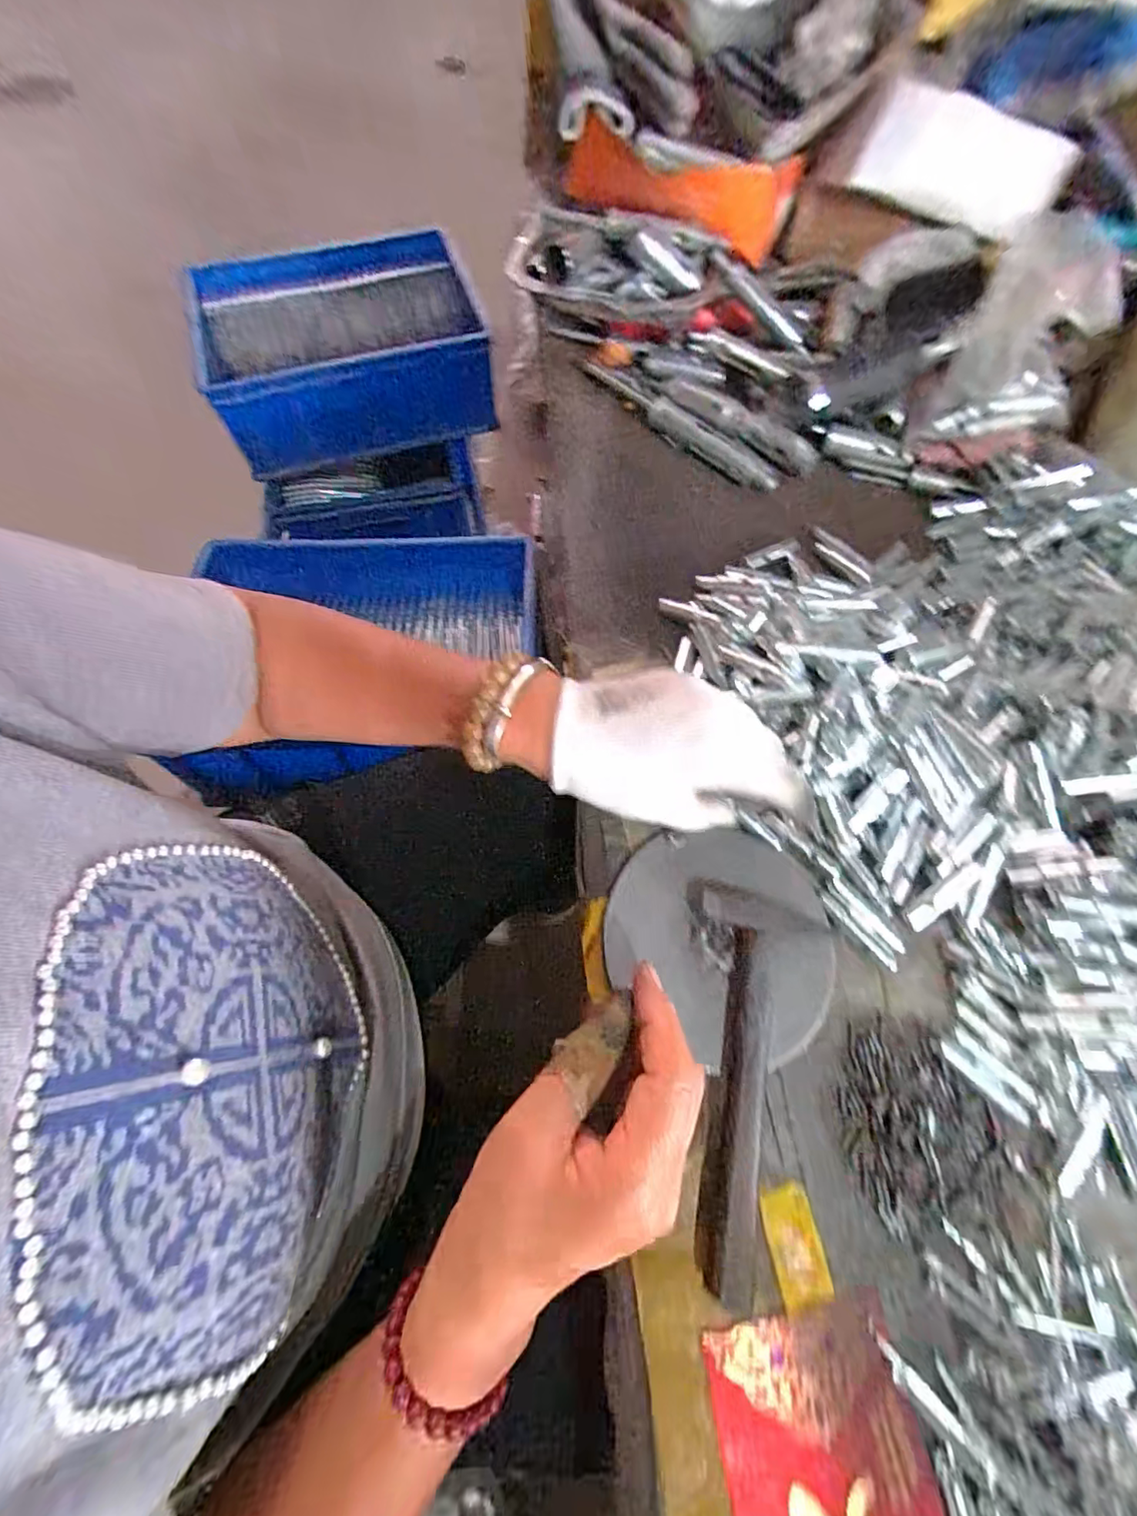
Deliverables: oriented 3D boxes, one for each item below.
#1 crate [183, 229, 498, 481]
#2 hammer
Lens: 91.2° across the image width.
[{"bbox_3d":[-0.335,-0.617,0.840,0.383,0.154,0.292,-14,67,-7],"label":"crate"},{"bbox_3d":[0.100,0.159,0.277,0.077,0.026,0.185,4,68,-1],"label":"hammer"}]

